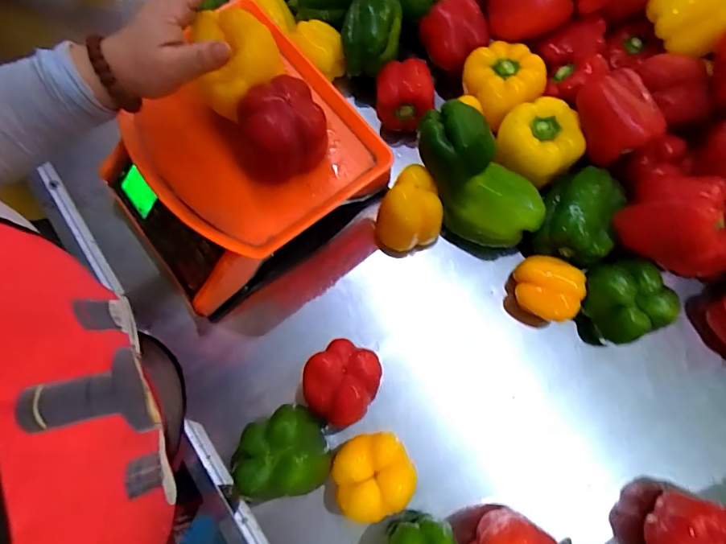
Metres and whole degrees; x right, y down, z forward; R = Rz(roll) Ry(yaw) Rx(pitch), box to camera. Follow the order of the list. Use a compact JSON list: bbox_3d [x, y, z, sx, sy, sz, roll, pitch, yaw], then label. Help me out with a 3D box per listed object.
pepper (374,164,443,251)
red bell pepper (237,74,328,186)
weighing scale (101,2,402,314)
[{"bbox_3d":[0.058,-0.068,0.545,0.068,0.081,0.078,41,78,12],"label":"pepper"},{"bbox_3d":[-0.081,-0.136,0.450,0.083,0.085,0.075,-23,74,-6],"label":"red bell pepper"},{"bbox_3d":[-0.142,-0.107,0.553,0.284,0.154,0.238,-33,76,-9],"label":"weighing scale"}]

